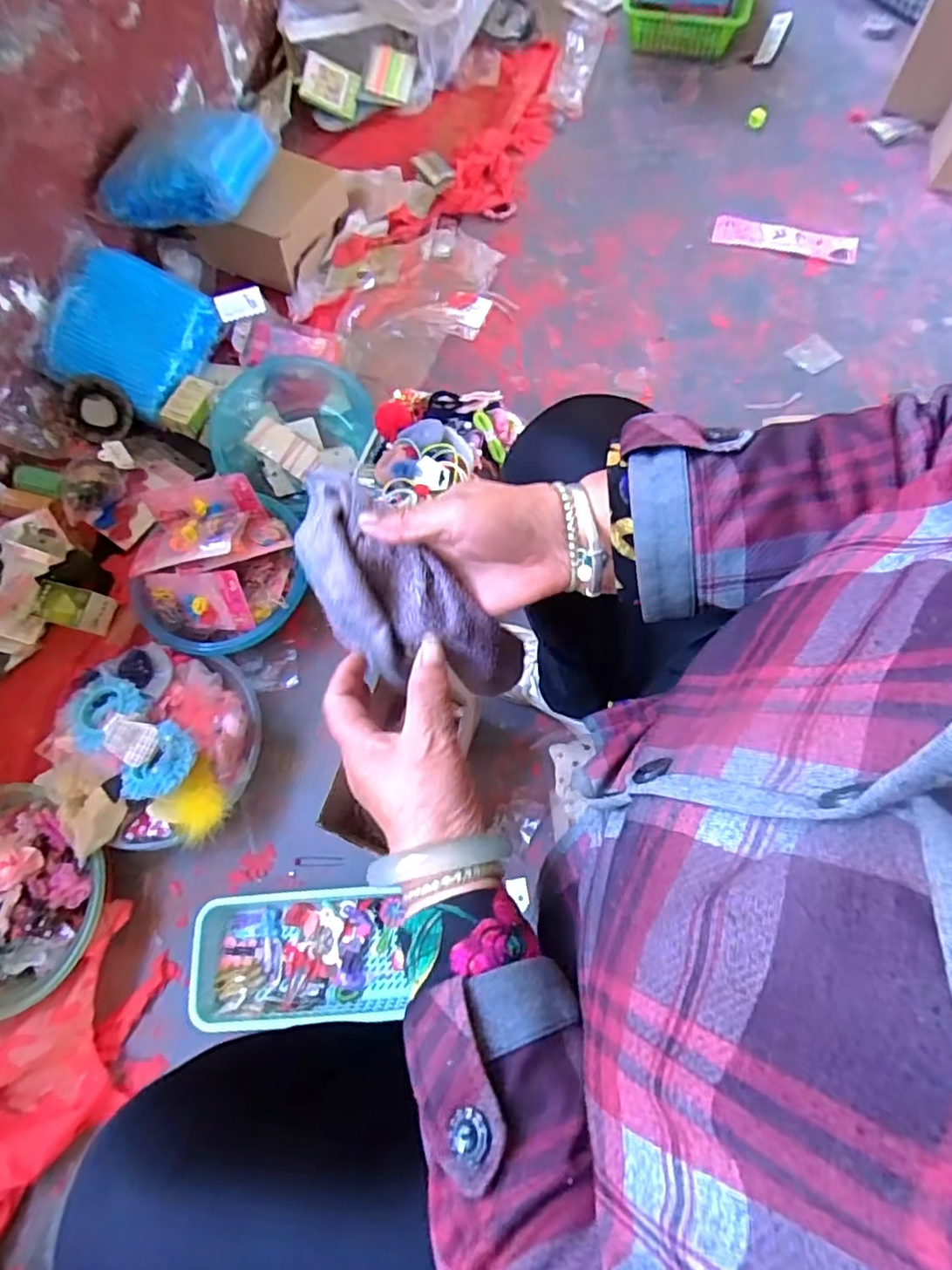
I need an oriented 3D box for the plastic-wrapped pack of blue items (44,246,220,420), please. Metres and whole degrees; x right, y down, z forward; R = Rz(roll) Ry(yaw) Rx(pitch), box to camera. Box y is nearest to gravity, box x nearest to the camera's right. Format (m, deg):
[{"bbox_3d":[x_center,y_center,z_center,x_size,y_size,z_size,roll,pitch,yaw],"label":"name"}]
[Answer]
[{"bbox_3d":[-0.527,-0.461,0.951,0.210,0.048,0.221,25,79,-11],"label":"plastic-wrapped pack of blue items"}]

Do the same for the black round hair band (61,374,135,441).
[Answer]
[{"bbox_3d":[-0.561,-0.335,0.925,0.096,0.091,0.016,16,31,-16],"label":"black round hair band"}]

